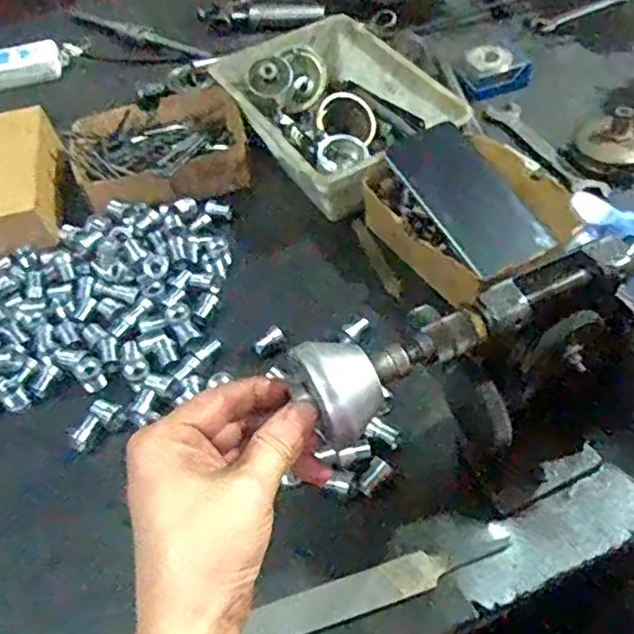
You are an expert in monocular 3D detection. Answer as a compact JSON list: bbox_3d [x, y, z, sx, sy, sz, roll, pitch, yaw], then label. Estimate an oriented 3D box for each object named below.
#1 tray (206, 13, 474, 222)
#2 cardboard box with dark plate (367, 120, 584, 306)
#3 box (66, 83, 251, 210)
[{"bbox_3d":[0.016,-0.217,0.682,0.169,0.061,0.250,-27,52,-16],"label":"tray"},{"bbox_3d":[0.135,-0.094,0.580,0.151,0.060,0.173,-32,53,-19],"label":"cardboard box with dark plate"},{"bbox_3d":[-0.160,-0.175,0.685,0.179,0.041,0.149,-20,50,-10],"label":"box"}]

